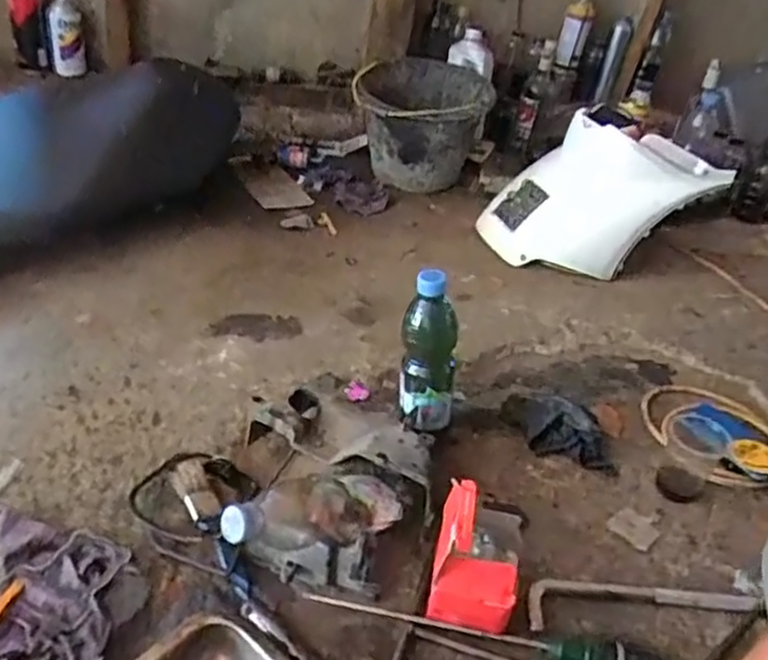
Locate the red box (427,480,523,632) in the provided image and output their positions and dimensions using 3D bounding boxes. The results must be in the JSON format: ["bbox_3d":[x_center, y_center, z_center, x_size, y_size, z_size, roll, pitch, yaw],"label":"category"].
[{"bbox_3d":[0.088,0.218,0.662,0.078,0.149,0.073,9,37,5],"label":"red box"}]

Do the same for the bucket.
[{"bbox_3d":[0.077,-0.429,1.459,0.272,0.203,0.269,3,37,-2],"label":"bucket"}]

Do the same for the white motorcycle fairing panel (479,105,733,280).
[{"bbox_3d":[0.375,-0.227,1.229,0.392,0.213,0.153,14,38,12],"label":"white motorcycle fairing panel"}]

